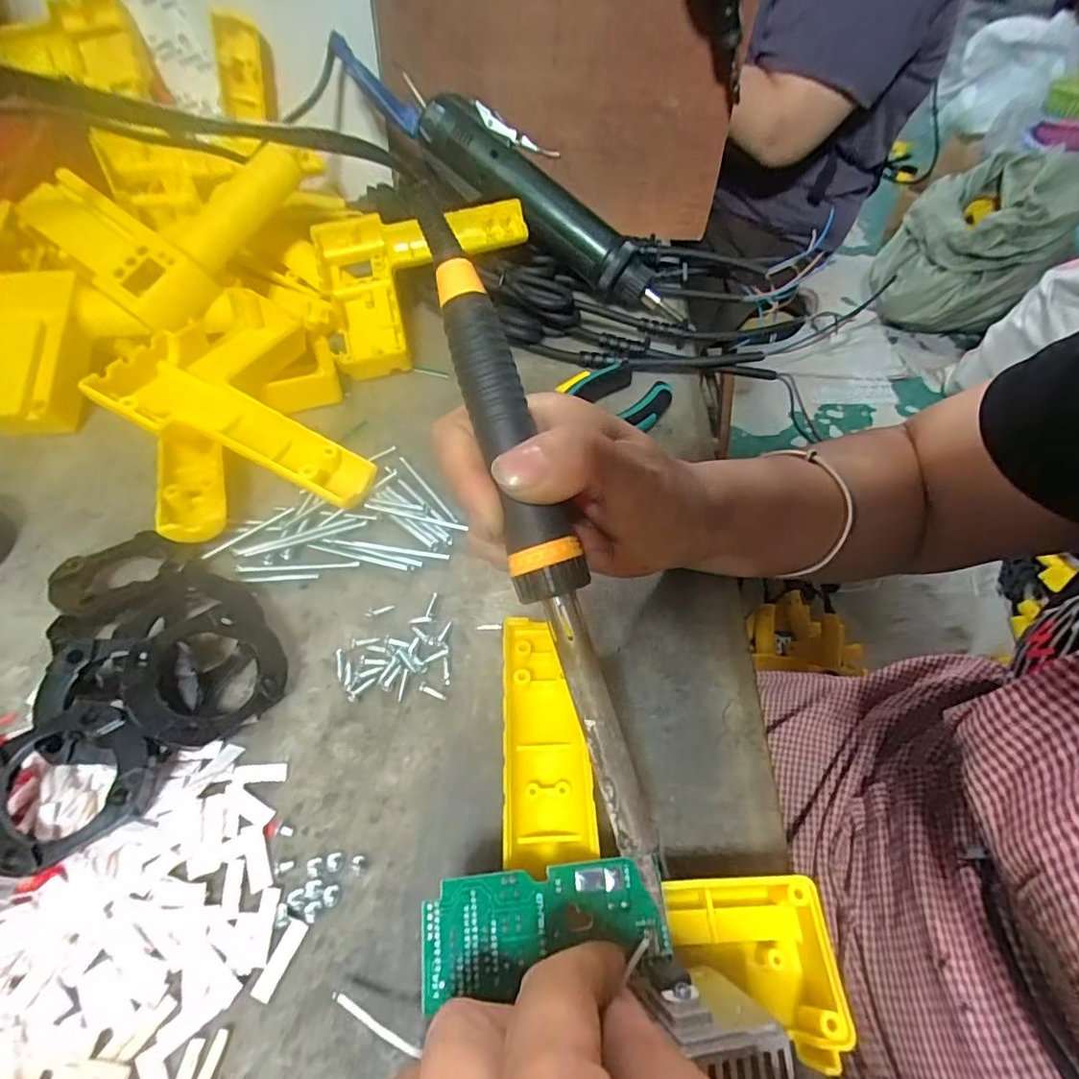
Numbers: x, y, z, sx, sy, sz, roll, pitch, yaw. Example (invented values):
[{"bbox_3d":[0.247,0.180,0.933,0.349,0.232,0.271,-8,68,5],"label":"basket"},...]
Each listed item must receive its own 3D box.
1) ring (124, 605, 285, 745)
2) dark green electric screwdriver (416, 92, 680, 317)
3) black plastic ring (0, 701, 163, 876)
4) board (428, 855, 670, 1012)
[{"bbox_3d":[-0.139,0.057,0.235,0.057,0.010,0.051,-33,87,-44],"label":"ring"},{"bbox_3d":[0.009,-0.240,0.416,0.226,0.038,0.031,37,56,-7],"label":"dark green electric screwdriver"},{"bbox_3d":[-0.179,0.092,0.210,0.056,0.012,0.050,-33,82,-36],"label":"black plastic ring"},{"bbox_3d":[0.002,0.119,0.175,0.075,0.005,0.028,-2,52,-14],"label":"board"}]

